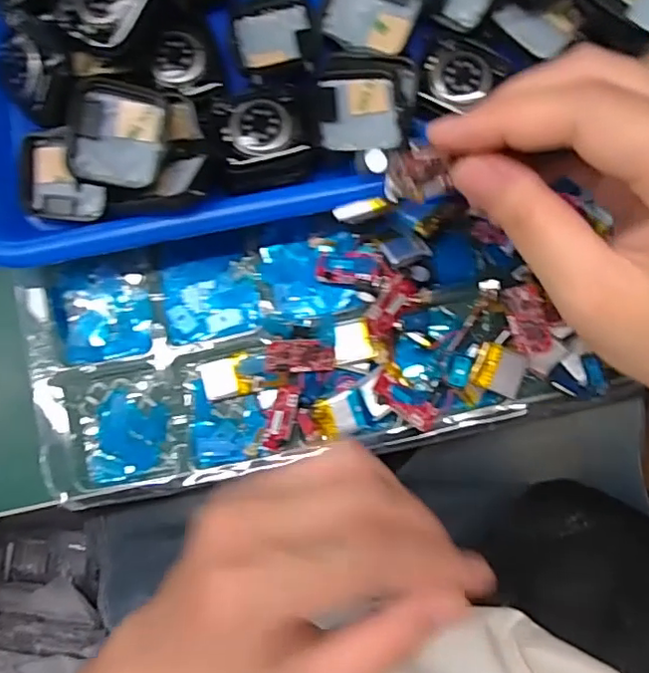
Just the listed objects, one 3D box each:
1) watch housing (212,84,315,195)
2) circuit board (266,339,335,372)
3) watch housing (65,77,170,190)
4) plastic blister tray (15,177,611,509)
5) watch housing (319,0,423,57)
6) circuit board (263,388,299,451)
[{"bbox_3d":[-0.025,-0.083,0.246,0.038,0.012,0.039,-8,83,2],"label":"watch housing"},{"bbox_3d":[-0.010,0.009,0.252,0.029,0.007,0.013,3,84,-16],"label":"circuit board"},{"bbox_3d":[-0.082,-0.081,0.238,0.037,0.011,0.042,8,82,-11],"label":"watch housing"},{"bbox_3d":[-0.011,0.000,0.253,0.229,0.030,0.103,-11,83,1],"label":"plastic blister tray"},{"bbox_3d":[0.020,-0.139,0.256,0.040,0.011,0.038,24,85,5],"label":"watch housing"},{"bbox_3d":[-0.018,0.035,0.253,0.011,0.004,0.026,14,85,4],"label":"circuit board"}]

